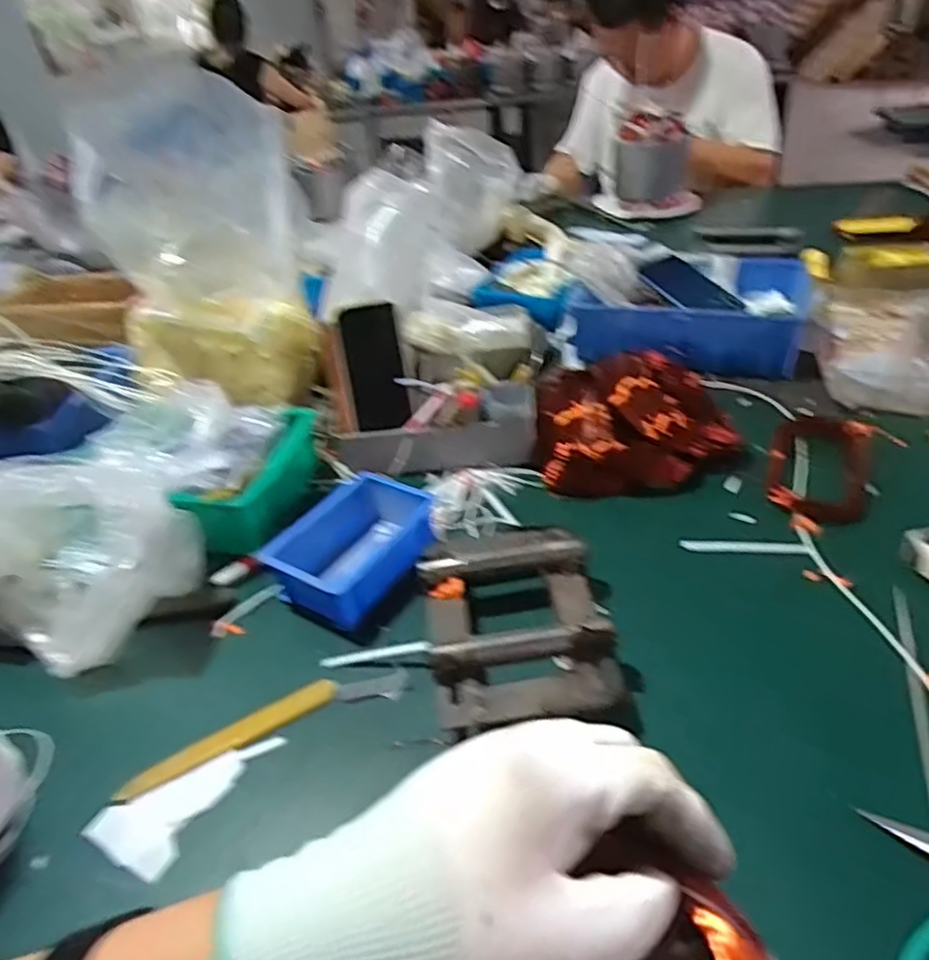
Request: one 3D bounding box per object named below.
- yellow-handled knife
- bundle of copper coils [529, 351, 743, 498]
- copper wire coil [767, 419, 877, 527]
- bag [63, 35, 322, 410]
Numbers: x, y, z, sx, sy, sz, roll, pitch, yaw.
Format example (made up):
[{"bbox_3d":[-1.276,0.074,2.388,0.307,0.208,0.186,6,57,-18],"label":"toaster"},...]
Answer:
[{"bbox_3d":[-0.149,0.181,0.517,0.210,0.008,0.045,-18,37,-14],"label":"yellow-handled knife"},{"bbox_3d":[0.187,-0.072,0.759,0.213,0.061,0.182,-1,36,8],"label":"bundle of copper coils"},{"bbox_3d":[0.355,-0.019,0.680,0.091,0.035,0.143,12,40,25],"label":"copper wire coil"},{"bbox_3d":[-0.277,-0.231,0.749,0.199,0.297,0.158,-20,38,-17],"label":"bag"}]

